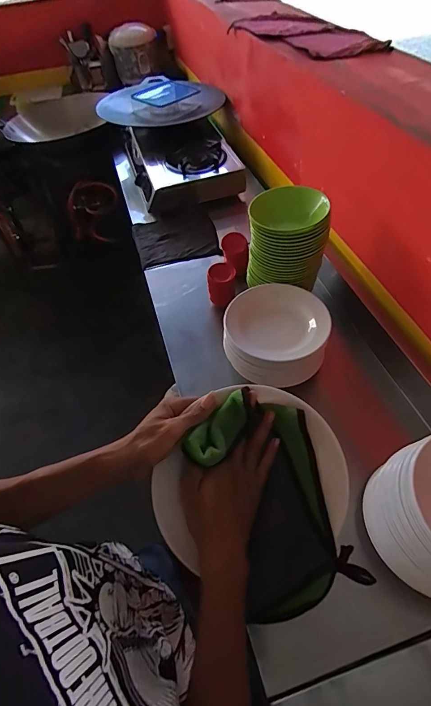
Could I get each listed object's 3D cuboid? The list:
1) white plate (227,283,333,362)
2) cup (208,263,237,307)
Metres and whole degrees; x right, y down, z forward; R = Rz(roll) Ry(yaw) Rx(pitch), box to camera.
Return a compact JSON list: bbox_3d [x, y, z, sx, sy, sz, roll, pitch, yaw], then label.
[{"bbox_3d":[0.139,-0.068,0.800,0.214,0.057,0.221,-3,52,3],"label":"white plate"},{"bbox_3d":[0.018,-0.180,0.967,0.072,0.127,0.069,-3,52,3],"label":"cup"}]

